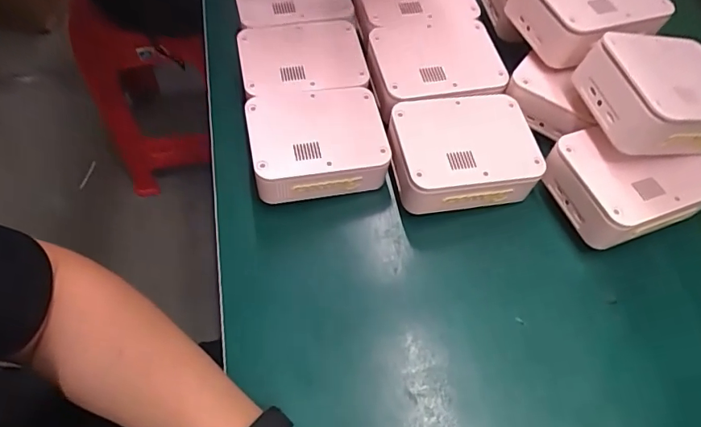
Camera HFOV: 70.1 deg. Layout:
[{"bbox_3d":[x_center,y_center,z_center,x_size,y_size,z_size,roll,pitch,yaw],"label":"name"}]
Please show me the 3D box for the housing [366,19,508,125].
[{"bbox_3d":[0.087,-0.146,0.532,0.133,0.058,0.114,-8,61,-3],"label":"housing"}]

